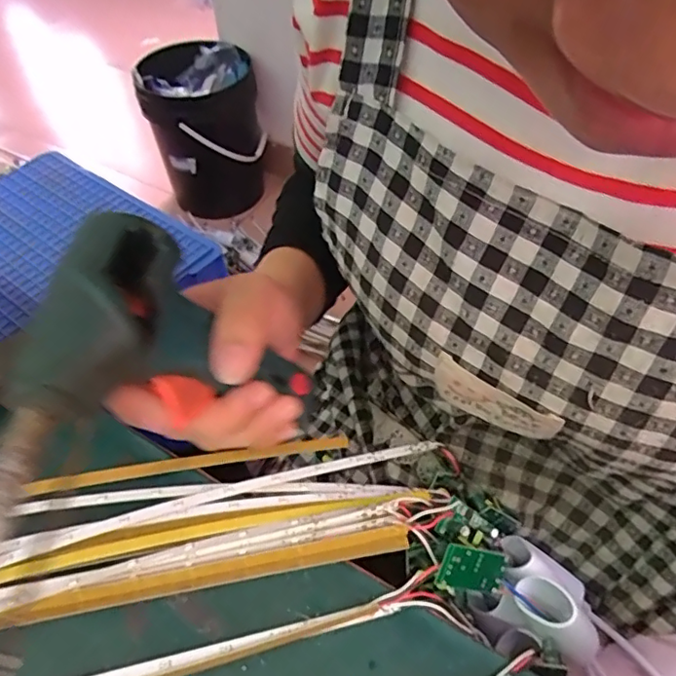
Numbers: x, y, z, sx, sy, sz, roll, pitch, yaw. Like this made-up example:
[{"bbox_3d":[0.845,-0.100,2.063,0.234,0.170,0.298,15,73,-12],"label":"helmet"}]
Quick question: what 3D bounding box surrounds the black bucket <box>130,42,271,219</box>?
[{"bbox_3d":[-0.370,-0.583,1.628,0.298,0.402,0.307,-1,51,2],"label":"black bucket"}]

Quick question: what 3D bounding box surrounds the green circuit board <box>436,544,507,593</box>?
[{"bbox_3d":[0.064,0.110,0.268,0.036,0.004,0.019,19,82,-20],"label":"green circuit board"}]

